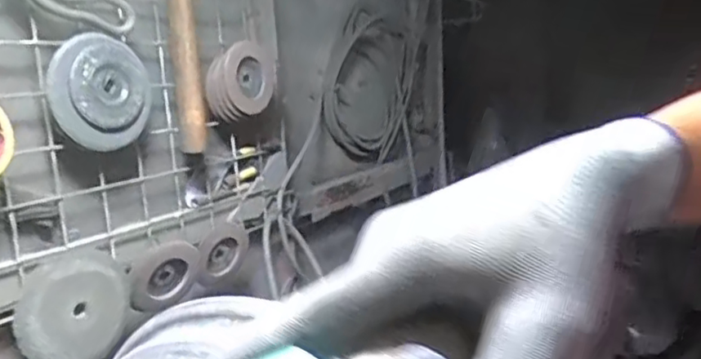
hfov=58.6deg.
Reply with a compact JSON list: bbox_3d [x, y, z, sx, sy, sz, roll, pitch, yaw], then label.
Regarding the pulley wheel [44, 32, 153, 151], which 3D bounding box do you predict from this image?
[{"bbox_3d":[-0.262,-0.089,0.663,0.024,0.114,0.111,2,-26,38],"label":"pulley wheel"}]

